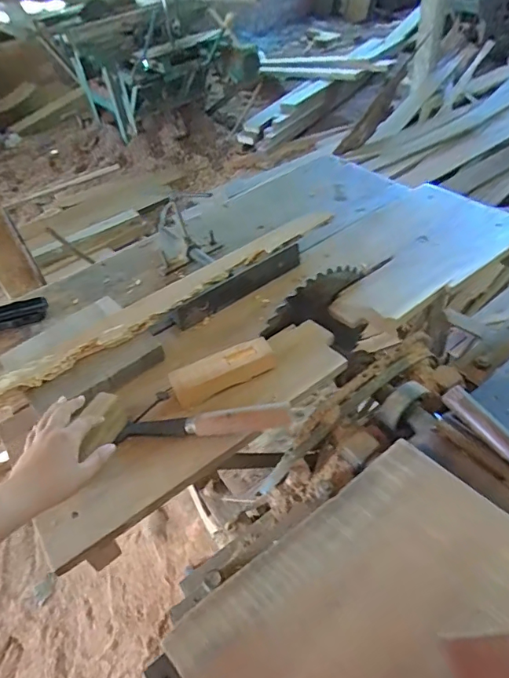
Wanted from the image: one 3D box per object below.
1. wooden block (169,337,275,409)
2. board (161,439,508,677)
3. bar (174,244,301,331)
[{"bbox_3d":[-0.045,0.045,0.668,0.149,0.034,0.047,-21,51,-17],"label":"wooden block"},{"bbox_3d":[0.119,0.272,0.468,0.349,0.019,0.234,-36,51,-23],"label":"board"},{"bbox_3d":[-0.022,-0.093,0.801,0.253,0.046,0.015,-31,40,-17],"label":"bar"}]

